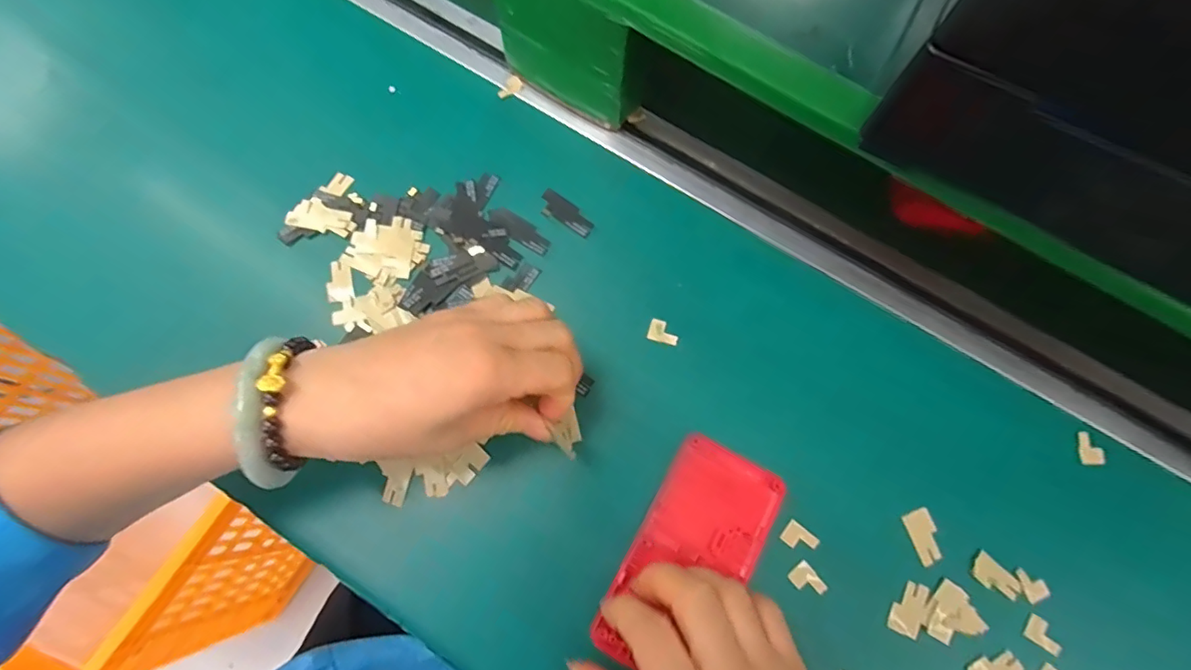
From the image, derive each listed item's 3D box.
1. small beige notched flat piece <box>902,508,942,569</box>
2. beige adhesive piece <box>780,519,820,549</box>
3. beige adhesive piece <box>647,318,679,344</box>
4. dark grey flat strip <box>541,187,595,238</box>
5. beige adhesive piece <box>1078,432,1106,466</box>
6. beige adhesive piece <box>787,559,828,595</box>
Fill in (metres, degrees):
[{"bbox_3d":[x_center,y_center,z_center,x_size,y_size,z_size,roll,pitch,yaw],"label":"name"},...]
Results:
[{"bbox_3d":[0.184,0.113,0.302,0.015,0.004,0.029,-12,74,-4],"label":"small beige notched flat piece"},{"bbox_3d":[0.114,0.113,0.299,0.018,0.004,0.013,37,77,9],"label":"beige adhesive piece"},{"bbox_3d":[0.042,-0.001,0.329,0.018,0.005,0.012,20,75,5],"label":"beige adhesive piece"},{"bbox_3d":[-0.019,-0.078,0.350,0.041,0.004,0.018,38,77,9],"label":"dark grey flat strip"},{"bbox_3d":[0.289,0.066,0.316,0.012,0.004,0.020,-5,76,-2],"label":"beige adhesive piece"},{"bbox_3d":[0.116,0.135,0.295,0.014,0.004,0.018,-37,78,-10],"label":"beige adhesive piece"}]

